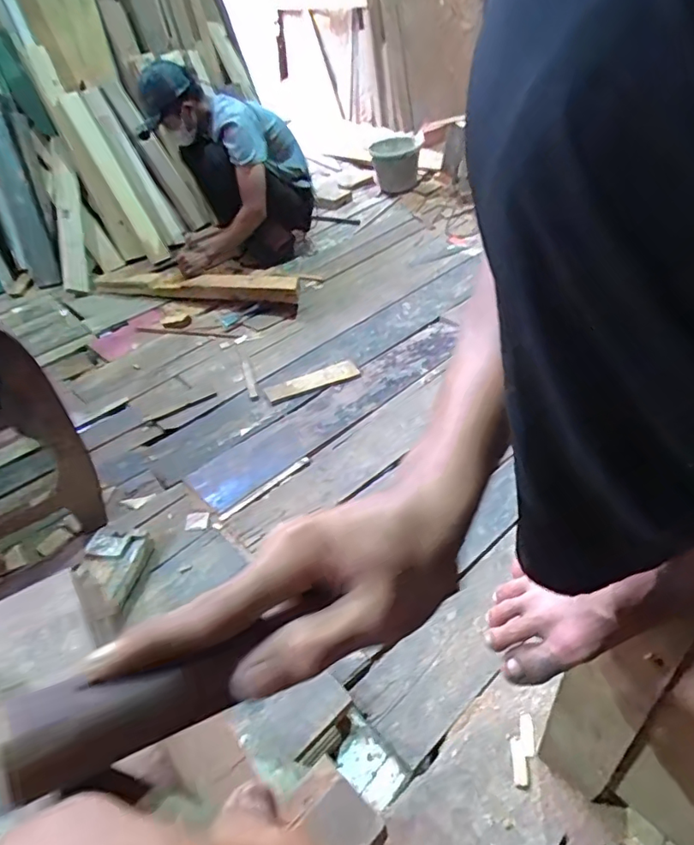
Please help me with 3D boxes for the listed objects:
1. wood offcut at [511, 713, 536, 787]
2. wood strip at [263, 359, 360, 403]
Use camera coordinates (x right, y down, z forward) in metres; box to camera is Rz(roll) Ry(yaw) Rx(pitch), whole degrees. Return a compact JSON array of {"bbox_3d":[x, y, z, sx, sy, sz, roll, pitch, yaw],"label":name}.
[{"bbox_3d":[0.278,0.513,0.824,0.036,0.010,0.099,0,41,8],"label":"wood offcut"},{"bbox_3d":[-0.108,-0.132,1.640,0.292,0.011,0.085,-22,43,-16],"label":"wood strip"}]

